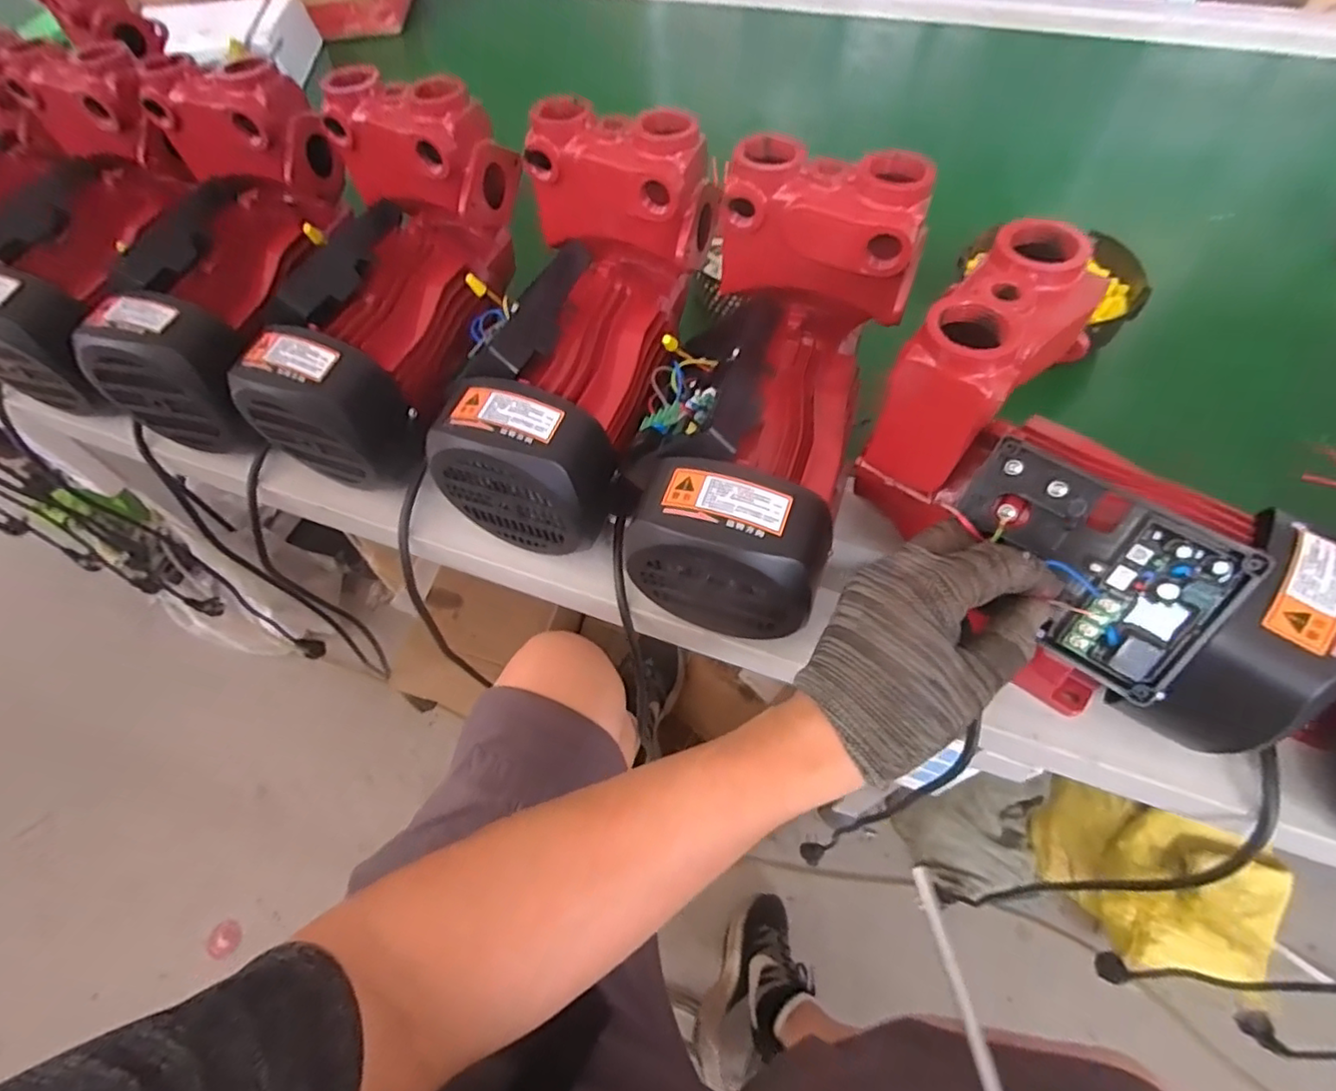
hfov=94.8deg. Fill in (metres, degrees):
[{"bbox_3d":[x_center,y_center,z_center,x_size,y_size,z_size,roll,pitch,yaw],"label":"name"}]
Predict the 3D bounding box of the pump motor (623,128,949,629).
[{"bbox_3d":[0.059,-0.087,0.381,0.118,0.103,0.272,16,84,13],"label":"pump motor"}]

